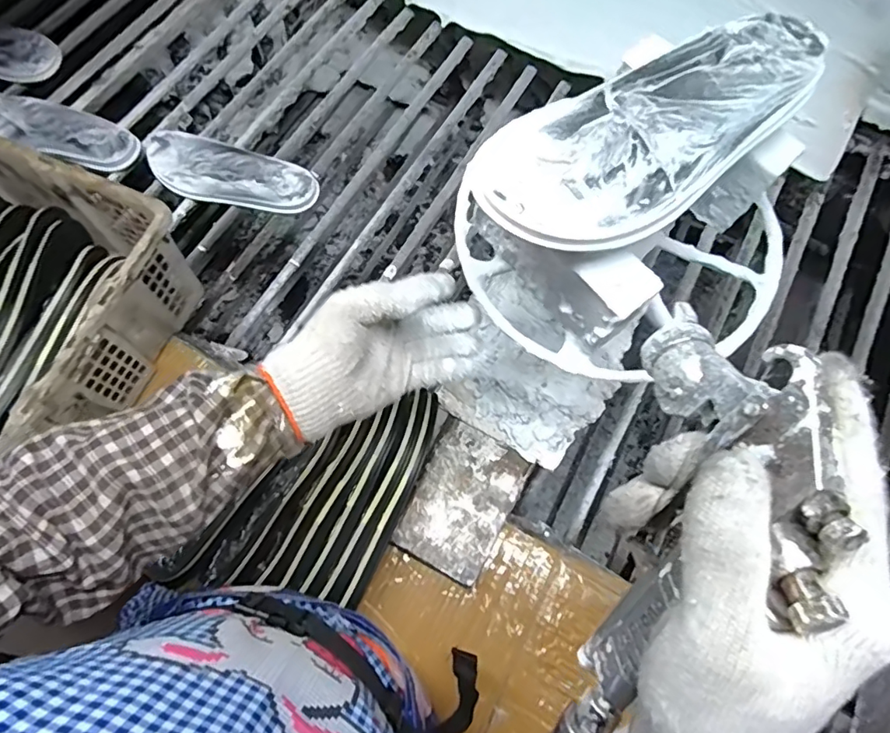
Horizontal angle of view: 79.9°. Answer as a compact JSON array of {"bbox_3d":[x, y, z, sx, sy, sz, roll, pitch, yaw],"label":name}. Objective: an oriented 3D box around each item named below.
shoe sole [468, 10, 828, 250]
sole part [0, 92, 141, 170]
[{"bbox_3d":[0.142,-0.153,0.340,0.259,0.025,0.101,-28,73,-9],"label":"shoe sole"},{"bbox_3d":[-0.607,-0.372,0.826,0.260,0.025,0.088,18,72,6],"label":"sole part"}]

